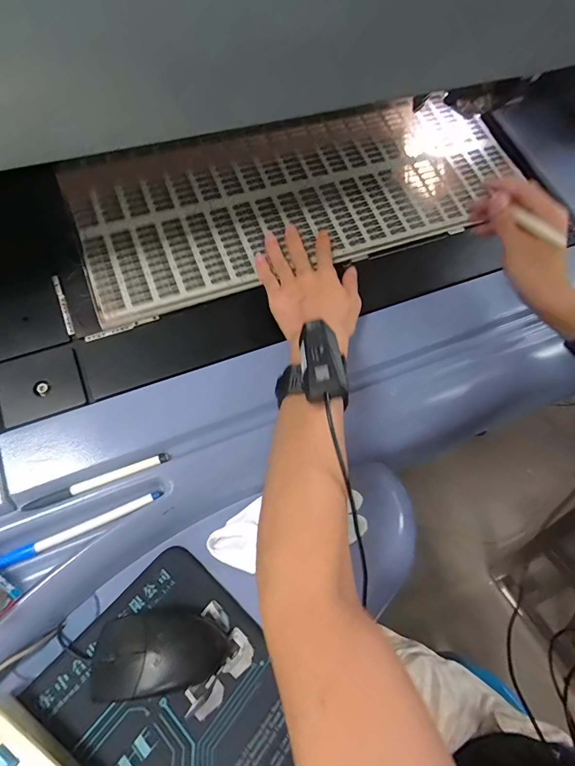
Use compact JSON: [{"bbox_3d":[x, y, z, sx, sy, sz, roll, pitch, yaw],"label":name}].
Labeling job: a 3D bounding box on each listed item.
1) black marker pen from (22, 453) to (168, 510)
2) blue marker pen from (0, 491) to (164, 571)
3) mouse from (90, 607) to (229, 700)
[{"bbox_3d":[-0.180,0.097,0.371,0.132,0.014,0.011,-20,53,-14],"label":"black marker pen"},{"bbox_3d":[-0.193,0.135,0.360,0.148,0.007,0.010,-22,53,-15],"label":"blue marker pen"},{"bbox_3d":[-0.110,0.224,0.326,0.112,0.033,0.061,-6,51,-3],"label":"mouse"}]

